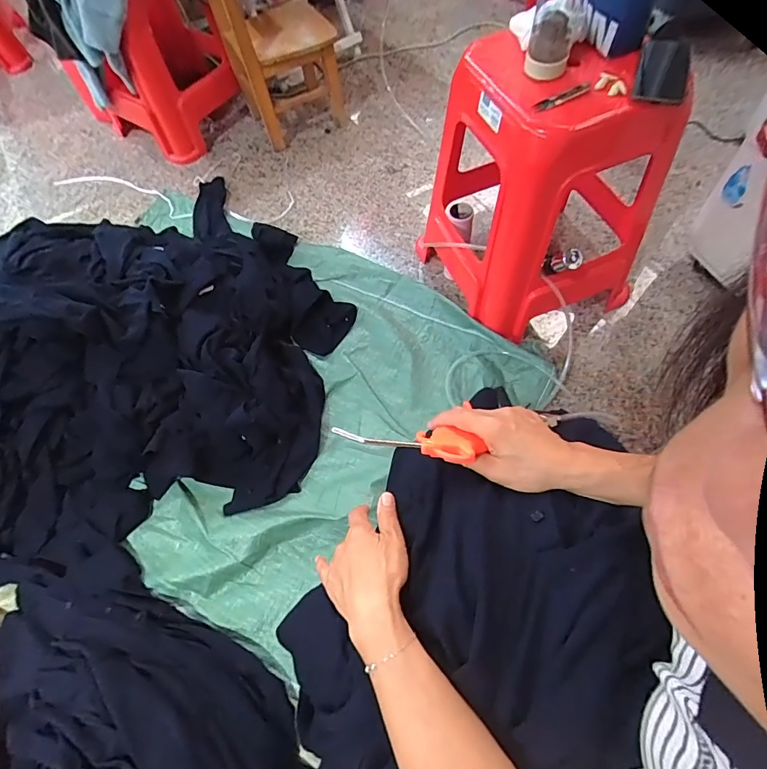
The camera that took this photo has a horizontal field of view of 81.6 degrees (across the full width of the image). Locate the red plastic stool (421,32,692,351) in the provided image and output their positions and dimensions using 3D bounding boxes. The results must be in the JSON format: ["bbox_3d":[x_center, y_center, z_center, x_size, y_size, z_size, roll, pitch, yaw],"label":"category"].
[{"bbox_3d":[0.340,-0.414,0.956,0.410,0.500,0.409,-22,64,-8],"label":"red plastic stool"}]

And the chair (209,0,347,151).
[{"bbox_3d":[-0.321,-1.046,1.341,0.301,0.491,0.301,-28,65,-10],"label":"chair"}]

